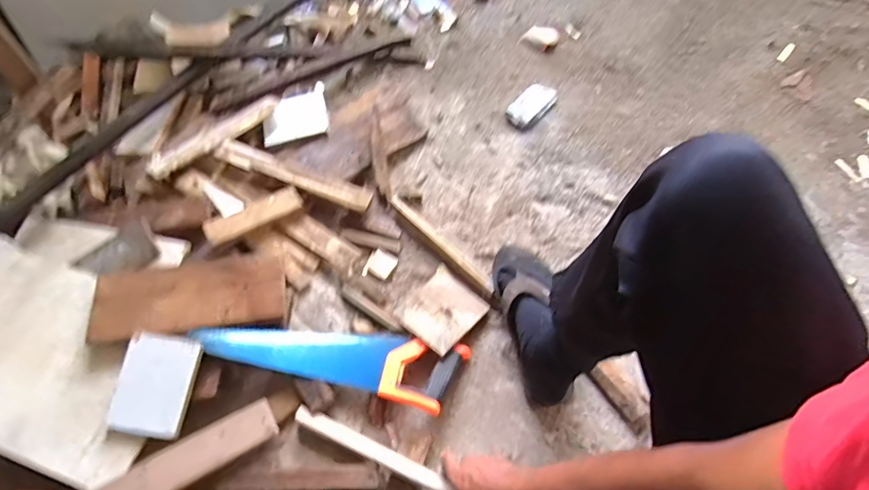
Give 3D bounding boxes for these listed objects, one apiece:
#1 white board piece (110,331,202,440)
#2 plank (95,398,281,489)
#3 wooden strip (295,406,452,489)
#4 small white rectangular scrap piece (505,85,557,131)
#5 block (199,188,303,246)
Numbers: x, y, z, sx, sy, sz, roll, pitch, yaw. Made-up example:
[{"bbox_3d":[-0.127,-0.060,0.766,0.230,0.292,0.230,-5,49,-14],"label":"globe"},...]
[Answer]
[{"bbox_3d":[-0.409,0.204,0.722,0.103,0.019,0.141,10,79,-6],"label":"white board piece"},{"bbox_3d":[-0.390,0.326,0.678,0.348,0.022,0.066,-30,62,-11],"label":"plank"},{"bbox_3d":[-0.085,0.301,0.715,0.259,0.017,0.024,23,63,11],"label":"wooden strip"},{"bbox_3d":[0.220,-0.315,1.106,0.062,0.034,0.127,38,67,18],"label":"small white rectangular scrap piece"},{"bbox_3d":[-0.329,-0.055,0.901,0.176,0.019,0.044,-30,62,-11],"label":"block"}]

